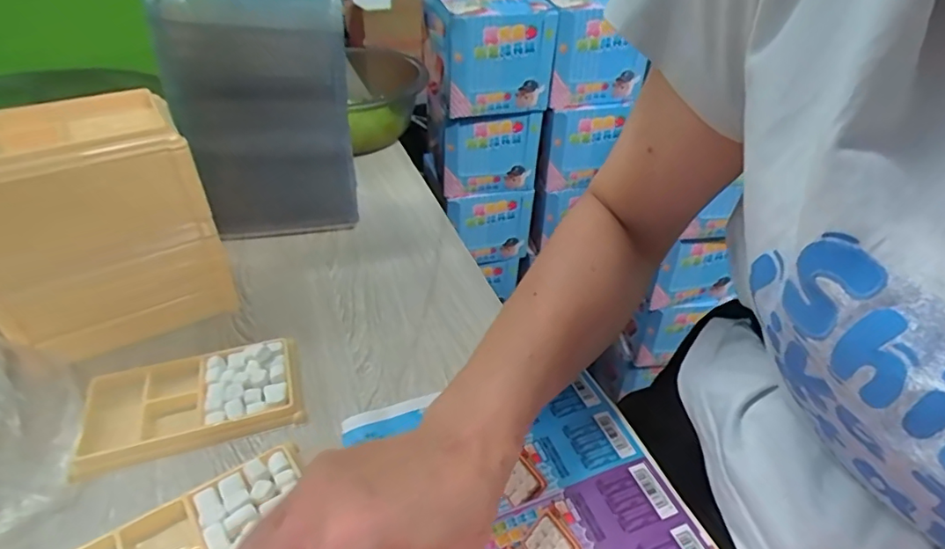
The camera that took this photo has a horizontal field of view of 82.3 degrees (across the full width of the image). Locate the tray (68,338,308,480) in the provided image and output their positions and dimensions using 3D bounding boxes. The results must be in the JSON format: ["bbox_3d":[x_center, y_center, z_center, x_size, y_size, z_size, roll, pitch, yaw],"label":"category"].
[{"bbox_3d":[-0.185,0.083,0.355,0.136,0.017,0.072,-13,39,-17],"label":"tray"}]

